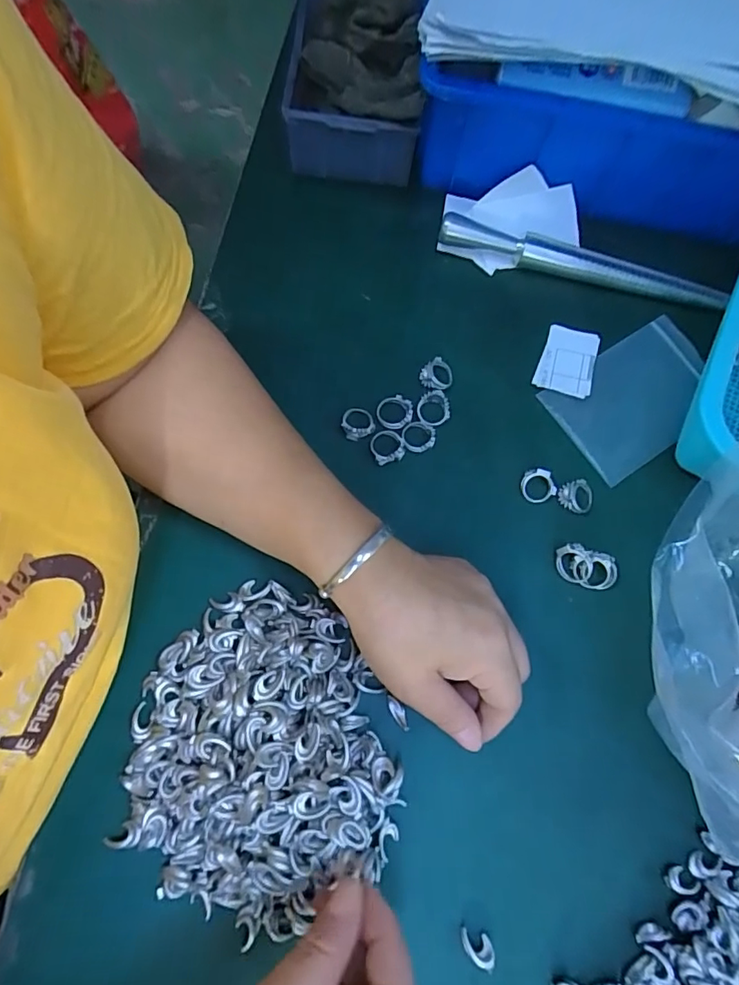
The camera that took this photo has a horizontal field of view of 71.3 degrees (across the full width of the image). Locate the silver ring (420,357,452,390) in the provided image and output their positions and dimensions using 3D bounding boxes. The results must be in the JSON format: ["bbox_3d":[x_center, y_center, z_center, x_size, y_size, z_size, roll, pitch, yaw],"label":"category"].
[{"bbox_3d":[0.046,-0.081,0.351,0.022,0.006,0.022,1,73,-4],"label":"silver ring"}]

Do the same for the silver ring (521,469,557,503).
[{"bbox_3d":[0.109,-0.005,0.331,0.020,0.009,0.021,1,73,-4],"label":"silver ring"}]

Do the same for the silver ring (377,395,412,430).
[{"bbox_3d":[0.017,-0.054,0.342,0.024,0.005,0.021,-23,76,-11],"label":"silver ring"}]

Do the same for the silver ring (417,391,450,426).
[{"bbox_3d":[0.043,-0.057,0.347,0.022,0.006,0.024,1,73,-4],"label":"silver ring"}]

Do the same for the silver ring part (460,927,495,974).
[{"bbox_3d":[0.056,0.232,0.262,0.013,0.004,0.019,-28,75,-10],"label":"silver ring part"}]

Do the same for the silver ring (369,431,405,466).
[{"bbox_3d":[0.011,-0.031,0.337,0.021,0.008,0.021,1,73,-4],"label":"silver ring"}]

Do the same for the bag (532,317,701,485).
[{"bbox_3d":[0.192,-0.068,0.366,0.127,0.008,0.079,-32,81,-12],"label":"bag"}]

